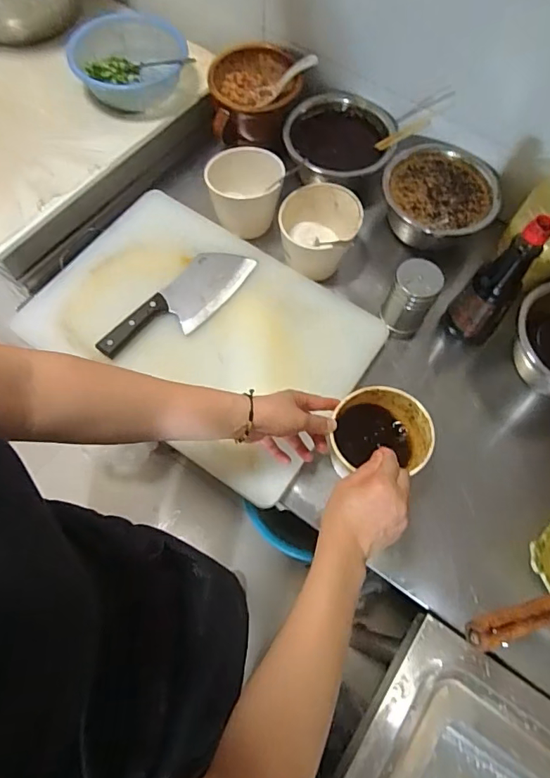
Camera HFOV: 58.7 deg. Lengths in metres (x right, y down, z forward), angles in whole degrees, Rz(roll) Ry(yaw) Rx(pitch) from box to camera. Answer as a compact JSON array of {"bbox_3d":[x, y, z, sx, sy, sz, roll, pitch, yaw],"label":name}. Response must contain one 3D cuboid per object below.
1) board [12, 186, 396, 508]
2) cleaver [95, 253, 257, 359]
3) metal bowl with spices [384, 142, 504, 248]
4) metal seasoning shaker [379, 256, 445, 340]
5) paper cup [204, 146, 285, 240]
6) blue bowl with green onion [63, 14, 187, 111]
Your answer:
[{"bbox_3d":[-0.096,-0.091,0.689,0.435,0.032,0.320,32,69,11],"label":"board"},{"bbox_3d":[-0.130,-0.119,0.689,0.079,0.017,0.246,37,70,13],"label":"cleaver"},{"bbox_3d":[0.250,-0.289,0.769,0.168,0.086,0.170,1,66,-2],"label":"metal bowl with spices"},{"bbox_3d":[0.186,-0.122,0.679,0.065,0.105,0.058,27,68,9],"label":"metal seasoning shaker"},{"bbox_3d":[-0.046,-0.301,0.758,0.108,0.116,0.100,4,66,-1],"label":"paper cup"},{"bbox_3d":[-0.240,-0.534,0.805,0.185,0.062,0.182,1,66,-2],"label":"blue bowl with green onion"}]

